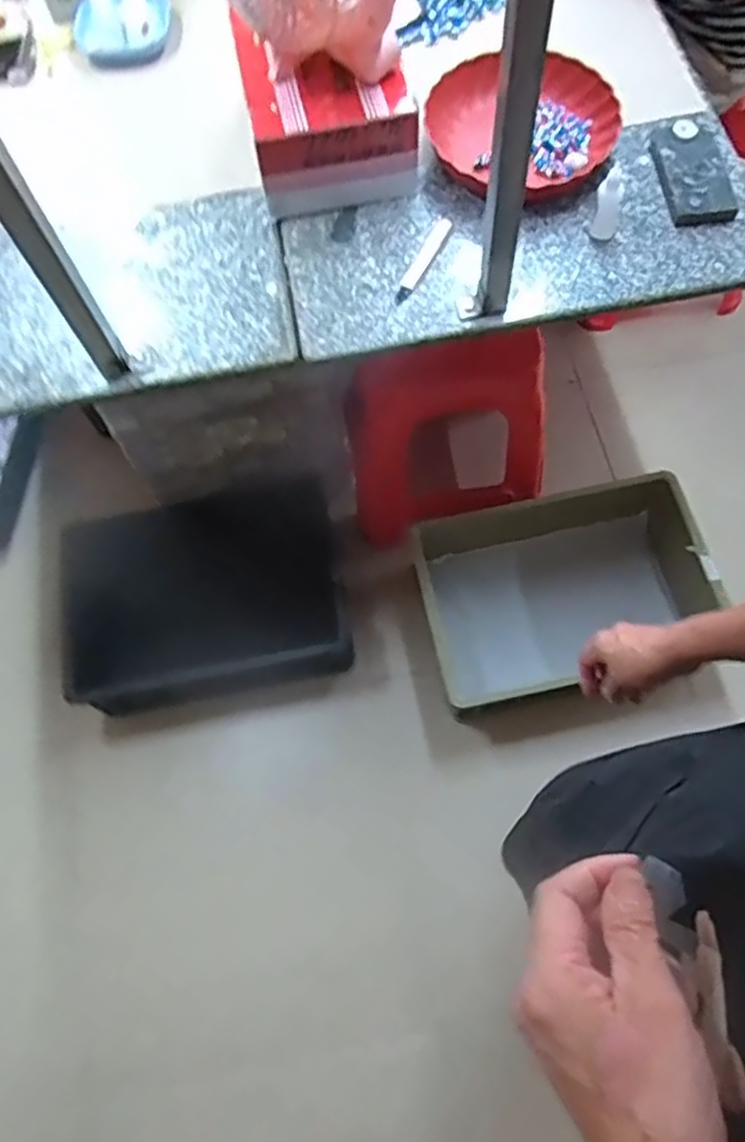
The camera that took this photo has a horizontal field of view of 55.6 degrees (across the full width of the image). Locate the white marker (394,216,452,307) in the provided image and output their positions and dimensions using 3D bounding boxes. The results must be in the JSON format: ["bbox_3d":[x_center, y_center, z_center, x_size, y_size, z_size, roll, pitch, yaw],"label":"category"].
[{"bbox_3d":[0.061,-0.387,0.878,0.020,0.018,0.136,25,71,11],"label":"white marker"}]

